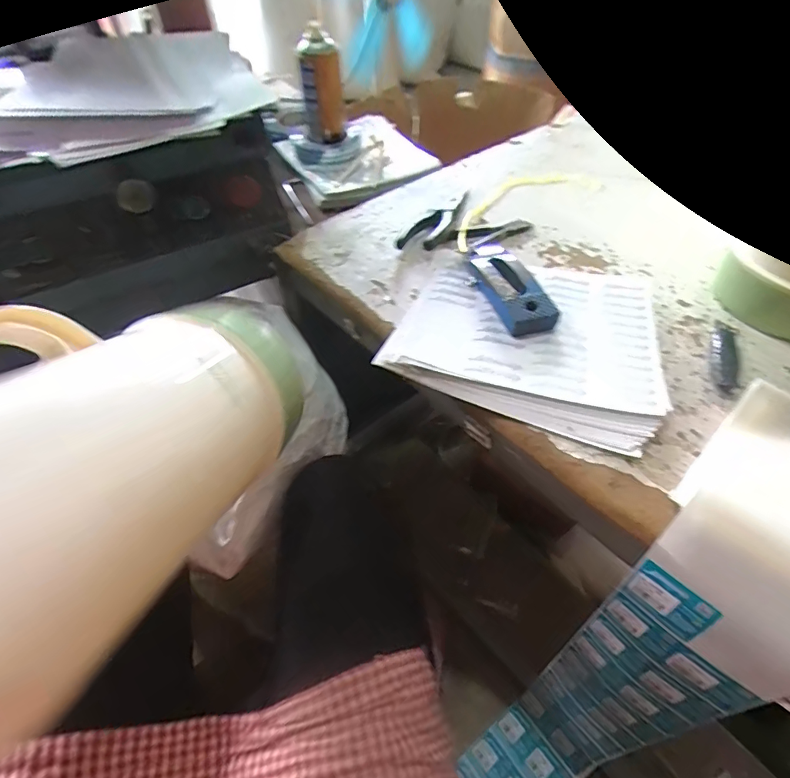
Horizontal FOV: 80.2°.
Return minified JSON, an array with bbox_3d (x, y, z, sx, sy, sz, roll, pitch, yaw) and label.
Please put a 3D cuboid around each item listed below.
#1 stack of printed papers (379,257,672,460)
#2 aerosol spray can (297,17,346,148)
[{"bbox_3d":[0.136,-0.061,0.470,0.243,0.018,0.224,18,52,14],"label":"stack of printed papers"},{"bbox_3d":[-0.110,-0.460,0.715,0.057,0.153,0.055,0,50,0],"label":"aerosol spray can"}]

